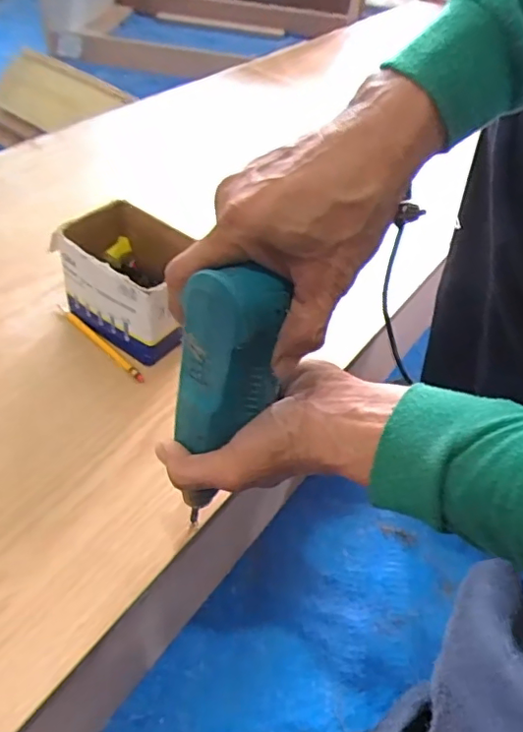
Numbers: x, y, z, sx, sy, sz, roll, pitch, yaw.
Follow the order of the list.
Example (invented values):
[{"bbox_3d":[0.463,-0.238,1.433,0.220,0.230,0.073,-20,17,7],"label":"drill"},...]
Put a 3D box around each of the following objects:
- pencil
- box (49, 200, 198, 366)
[{"bbox_3d":[-0.170,-0.026,0.592,0.135,0.007,0.011,37,53,26],"label":"pencil"},{"bbox_3d":[-0.132,-0.087,0.587,0.143,0.105,0.099,33,52,23],"label":"box"}]

